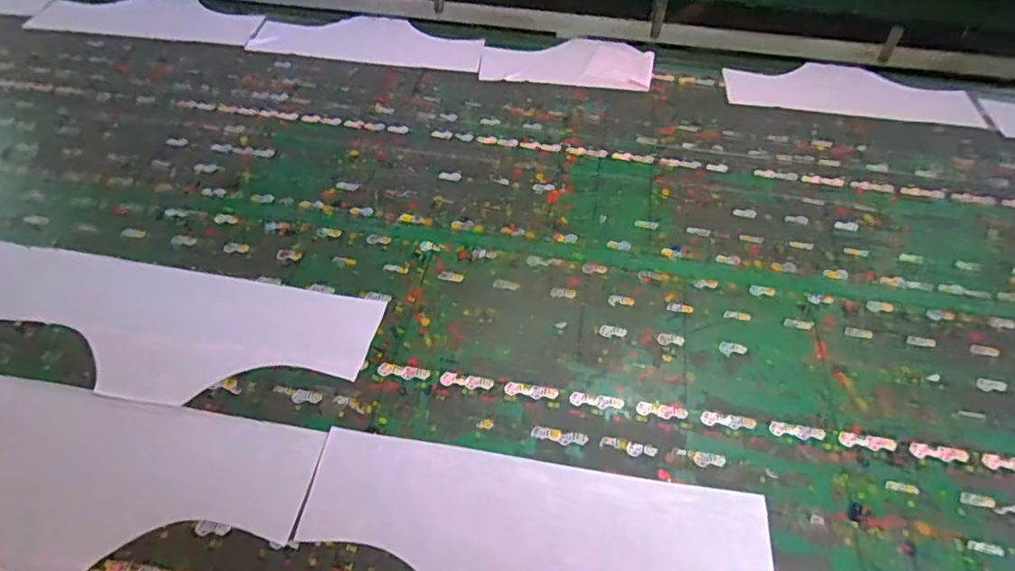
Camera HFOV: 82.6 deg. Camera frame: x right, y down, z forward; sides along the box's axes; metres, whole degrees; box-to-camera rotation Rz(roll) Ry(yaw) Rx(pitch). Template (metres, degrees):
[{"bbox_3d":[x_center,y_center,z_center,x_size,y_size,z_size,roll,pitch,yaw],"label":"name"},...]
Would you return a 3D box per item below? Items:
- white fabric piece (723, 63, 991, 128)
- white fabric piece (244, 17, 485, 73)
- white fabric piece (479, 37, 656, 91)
[{"bbox_3d":[0.638,-0.367,1.088,0.452,0.011,0.156,7,54,2],"label":"white fabric piece"},{"bbox_3d":[-0.279,-0.494,1.153,0.465,0.014,0.167,10,50,7],"label":"white fabric piece"},{"bbox_3d":[0.118,-0.444,1.128,0.322,0.010,0.177,5,50,3],"label":"white fabric piece"}]

